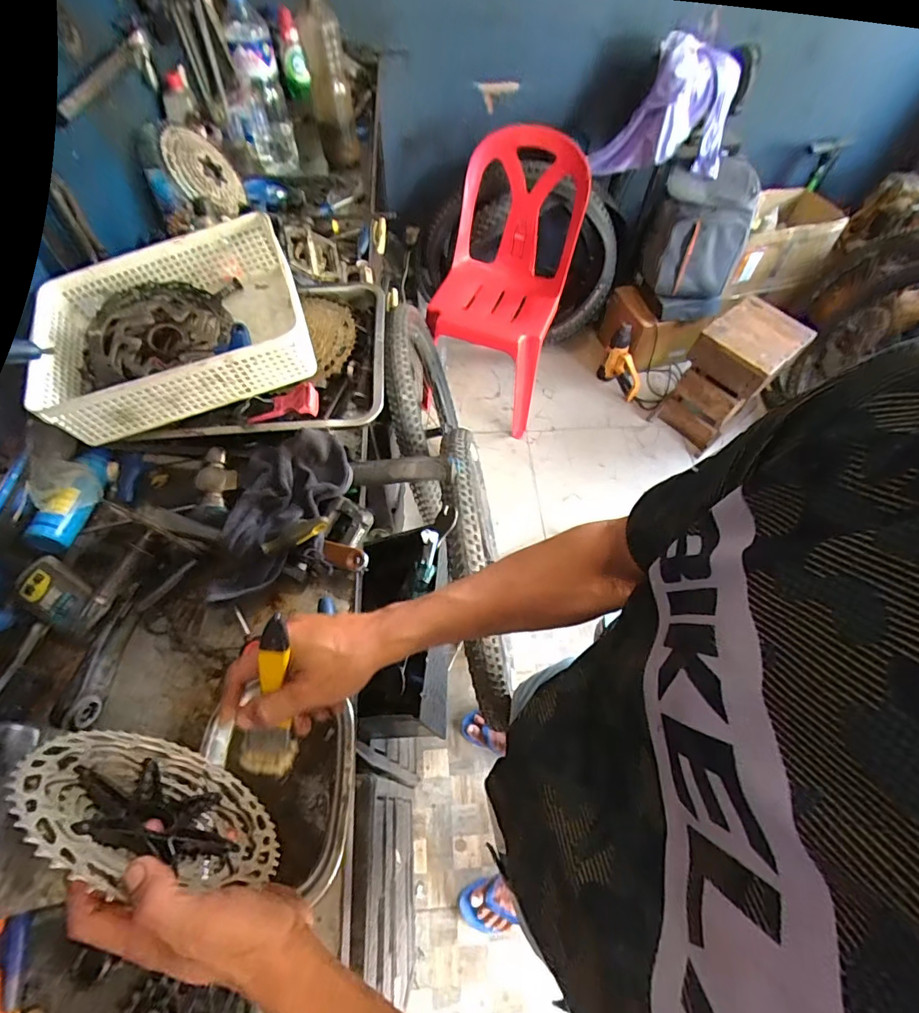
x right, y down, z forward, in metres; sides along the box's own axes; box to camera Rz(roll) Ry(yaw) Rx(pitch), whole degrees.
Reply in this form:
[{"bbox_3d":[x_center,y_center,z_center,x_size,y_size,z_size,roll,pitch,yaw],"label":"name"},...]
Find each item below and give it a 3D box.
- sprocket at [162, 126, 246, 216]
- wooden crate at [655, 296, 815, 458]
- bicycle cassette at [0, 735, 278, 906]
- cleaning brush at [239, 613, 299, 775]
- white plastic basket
[{"bbox_3d":[-0.494,-0.653,0.939,0.023,0.156,0.134,-4,51,36],"label":"sprocket"},{"bbox_3d":[0.940,-0.450,1.694,0.331,0.392,0.235,-34,65,-20],"label":"wooden crate"},{"bbox_3d":[-0.244,0.244,0.376,0.166,0.192,0.042,19,73,41],"label":"bicycle cassette"},{"bbox_3d":[-0.154,0.154,0.391,0.041,0.166,0.025,14,28,6],"label":"cleaning brush"},{"bbox_3d":[-0.380,-0.236,0.641,0.333,0.100,0.244,-14,60,-10],"label":"white plastic basket"}]

